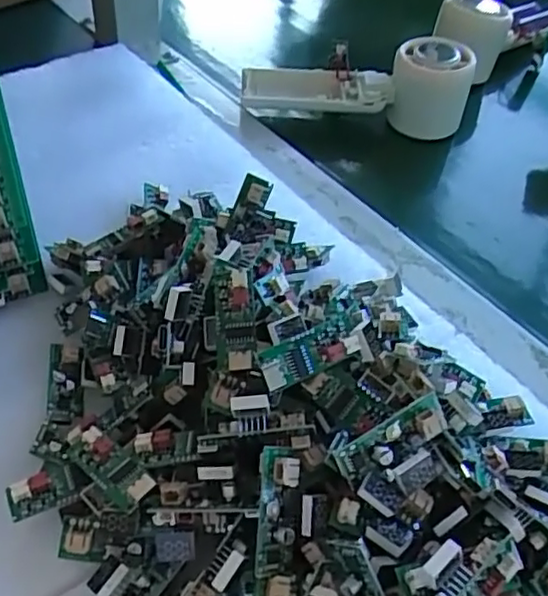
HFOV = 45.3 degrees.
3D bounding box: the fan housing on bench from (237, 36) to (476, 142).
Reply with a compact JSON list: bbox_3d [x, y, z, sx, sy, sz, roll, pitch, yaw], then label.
[{"bbox_3d":[0.058,-0.158,0.474,0.157,0.060,0.047,3,48,-3],"label":"fan housing on bench"}]

